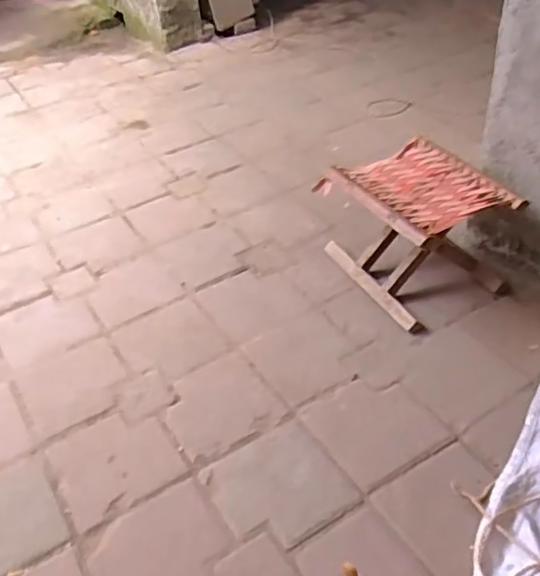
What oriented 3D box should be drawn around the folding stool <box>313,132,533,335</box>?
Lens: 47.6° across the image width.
[{"bbox_3d":[0.323,-0.127,1.332,0.290,0.236,0.324,-22,44,-19],"label":"folding stool"}]

